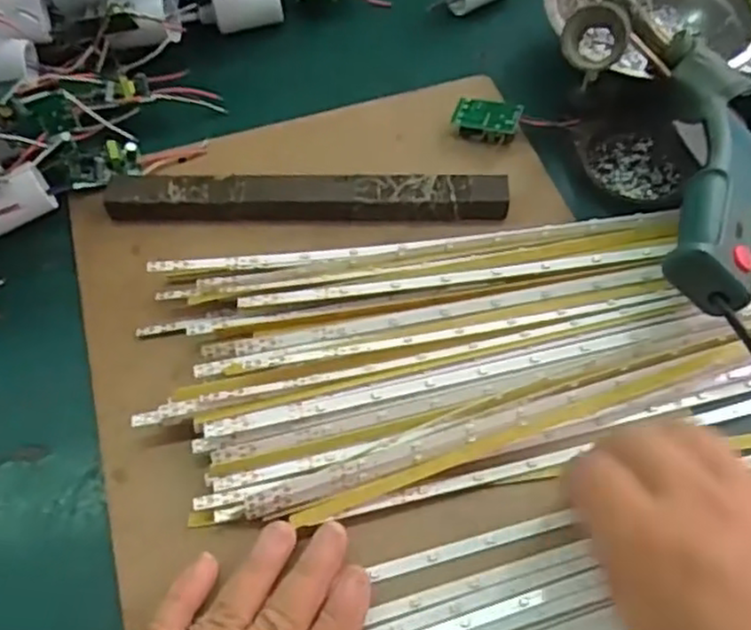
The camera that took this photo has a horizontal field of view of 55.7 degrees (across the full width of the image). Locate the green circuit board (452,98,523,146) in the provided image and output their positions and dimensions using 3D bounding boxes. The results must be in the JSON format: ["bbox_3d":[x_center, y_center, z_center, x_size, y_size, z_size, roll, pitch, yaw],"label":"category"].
[{"bbox_3d":[0.065,-0.115,0.416,0.037,0.013,0.020,18,60,10],"label":"green circuit board"}]

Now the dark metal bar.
[{"bbox_3d":[-0.036,-0.064,0.387,0.212,0.017,0.022,1,59,0],"label":"dark metal bar"}]

